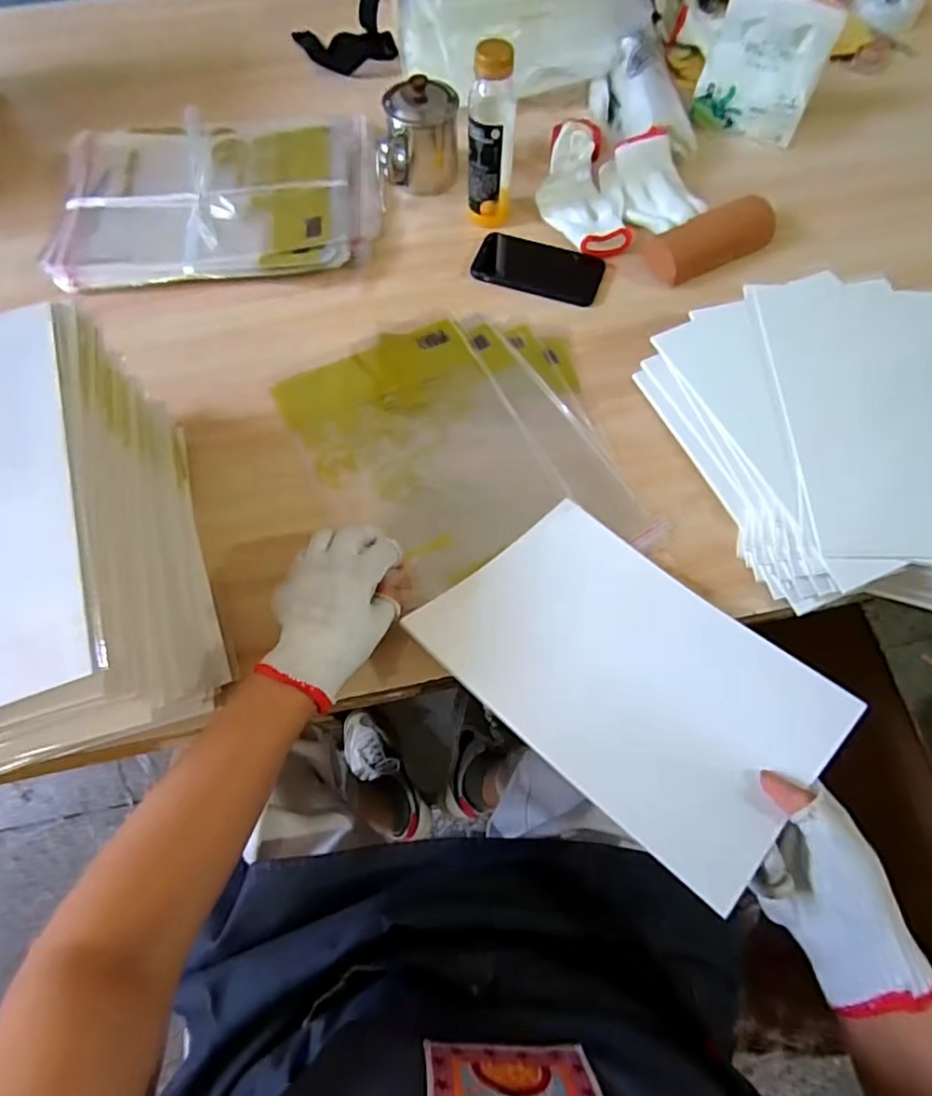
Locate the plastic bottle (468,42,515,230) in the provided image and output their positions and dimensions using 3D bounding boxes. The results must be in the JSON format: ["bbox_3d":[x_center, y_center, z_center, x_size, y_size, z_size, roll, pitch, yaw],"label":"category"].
[{"bbox_3d":[0.028,-0.456,0.644,0.049,0.177,0.052,2,66,1],"label":"plastic bottle"}]

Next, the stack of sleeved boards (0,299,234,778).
[{"bbox_3d":[-0.336,0.016,0.437,0.216,0.185,0.293,-19,68,-8],"label":"stack of sleeved boards"}]

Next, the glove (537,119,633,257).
[{"bbox_3d":[0.139,-0.455,0.709,0.094,0.038,0.209,-7,67,-3],"label":"glove"}]

